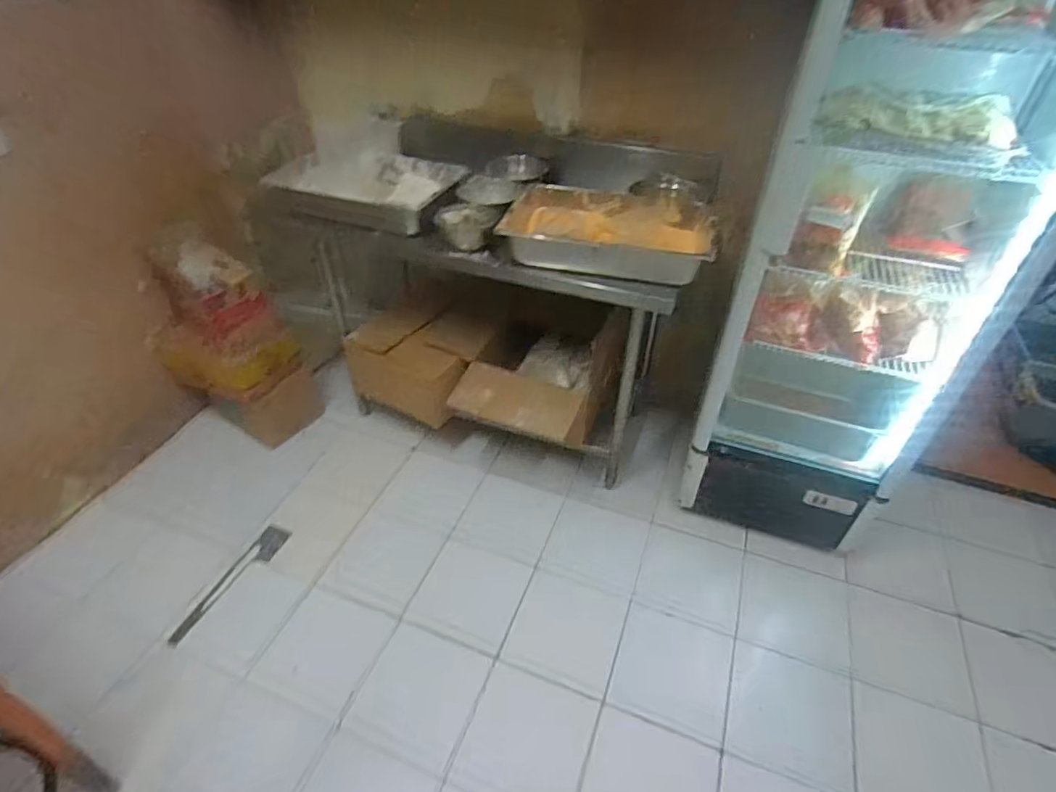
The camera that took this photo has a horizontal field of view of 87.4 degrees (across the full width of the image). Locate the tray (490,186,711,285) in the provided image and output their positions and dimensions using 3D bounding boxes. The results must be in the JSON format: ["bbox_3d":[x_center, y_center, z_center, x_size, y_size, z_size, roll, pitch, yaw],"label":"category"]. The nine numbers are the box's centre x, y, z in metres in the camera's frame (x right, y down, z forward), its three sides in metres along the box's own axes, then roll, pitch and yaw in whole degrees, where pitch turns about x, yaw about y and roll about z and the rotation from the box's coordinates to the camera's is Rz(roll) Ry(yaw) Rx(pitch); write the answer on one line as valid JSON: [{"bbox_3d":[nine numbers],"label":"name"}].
[{"bbox_3d":[0.227,-0.442,1.480,0.510,0.108,0.339,13,43,14],"label":"tray"}]

